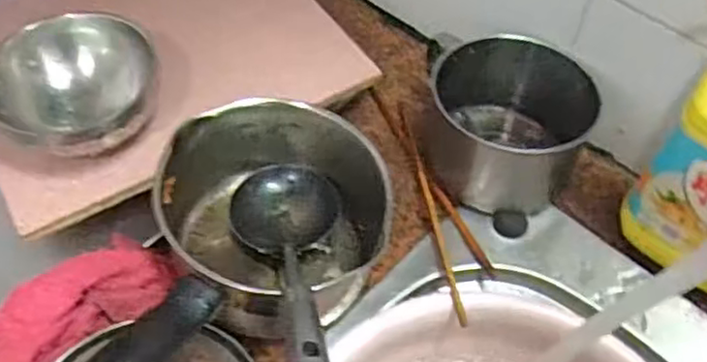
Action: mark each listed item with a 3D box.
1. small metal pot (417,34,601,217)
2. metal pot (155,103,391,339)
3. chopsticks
[{"bbox_3d":[0.132,-0.047,0.610,0.137,0.097,0.126,0,54,-1],"label":"small metal pot"},{"bbox_3d":[-0.066,0.024,0.536,0.150,0.105,0.175,-6,55,-5],"label":"metal pot"},{"bbox_3d":[0.073,0.007,0.618,0.044,0.014,0.269,-1,47,-19],"label":"chopsticks"}]

